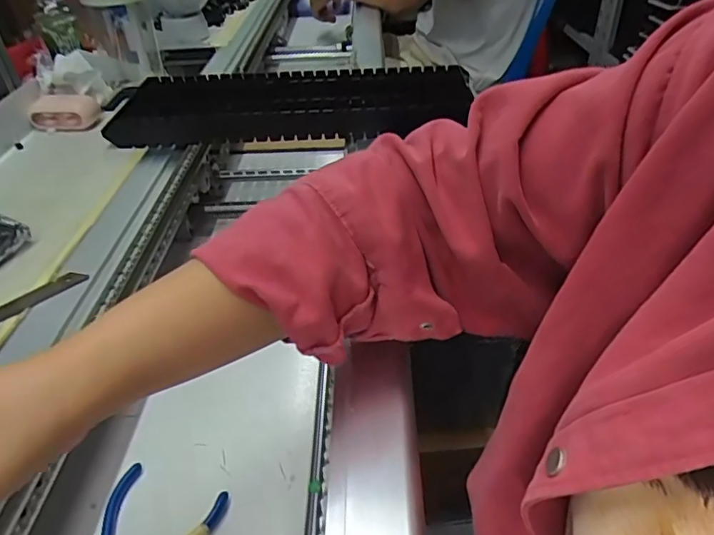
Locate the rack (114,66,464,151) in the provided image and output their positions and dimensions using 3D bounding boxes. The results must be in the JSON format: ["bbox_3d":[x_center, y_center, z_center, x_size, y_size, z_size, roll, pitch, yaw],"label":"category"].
[{"bbox_3d":[-0.067,-0.183,0.630,0.406,0.044,0.168,-5,38,-5],"label":"rack"}]

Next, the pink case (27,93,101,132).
[{"bbox_3d":[-0.334,-0.177,0.625,0.070,0.038,0.033,-2,38,-1],"label":"pink case"}]

